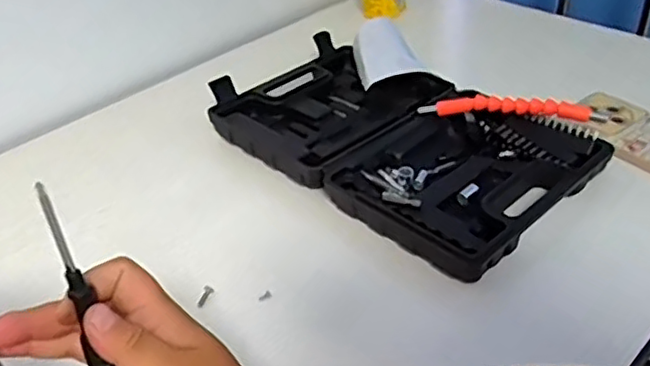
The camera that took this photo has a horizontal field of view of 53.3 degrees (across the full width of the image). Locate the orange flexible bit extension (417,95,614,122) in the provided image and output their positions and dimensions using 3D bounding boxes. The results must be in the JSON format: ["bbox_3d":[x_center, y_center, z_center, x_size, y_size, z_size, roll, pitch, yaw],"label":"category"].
[{"bbox_3d":[0.174,-0.069,0.603,0.167,0.028,0.017,8,37,15],"label":"orange flexible bit extension"}]

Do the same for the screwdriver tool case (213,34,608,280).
[{"bbox_3d":[0.060,-0.047,0.629,0.220,0.041,0.358,-31,45,-33],"label":"screwdriver tool case"}]

